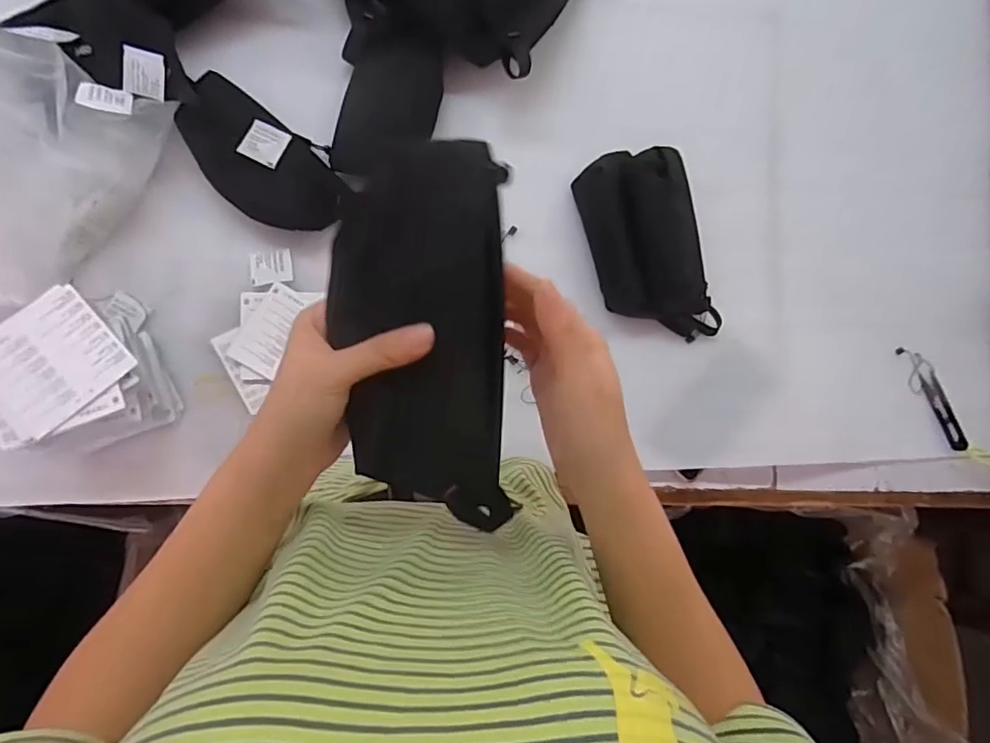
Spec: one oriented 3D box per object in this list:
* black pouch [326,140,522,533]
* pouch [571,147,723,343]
[{"bbox_3d":[-0.037,-0.014,0.298,0.088,0.032,0.197,1,105,11],"label":"black pouch"},{"bbox_3d":[0.177,-0.142,0.620,0.124,0.043,0.217,-13,92,-6],"label":"pouch"}]

